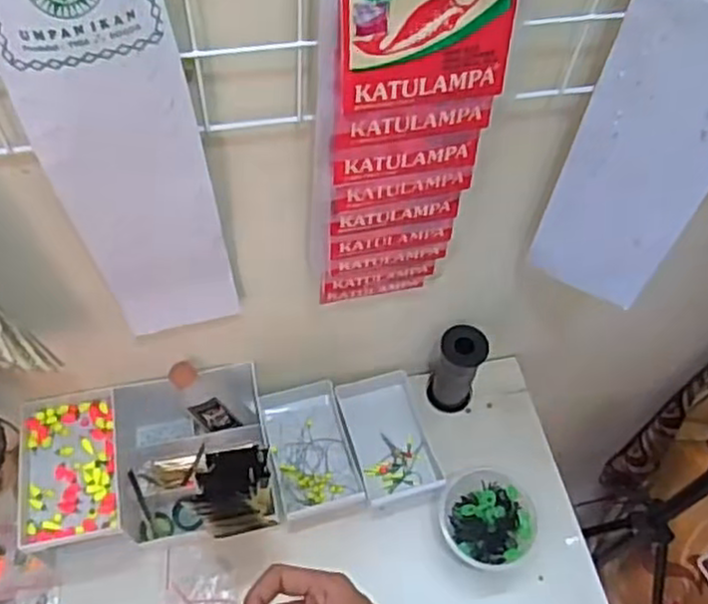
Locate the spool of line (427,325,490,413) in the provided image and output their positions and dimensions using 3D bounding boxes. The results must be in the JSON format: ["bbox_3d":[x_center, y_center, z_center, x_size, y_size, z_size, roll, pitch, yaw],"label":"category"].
[{"bbox_3d":[0.113,0.075,0.789,0.049,0.124,0.045,1,58,-2],"label":"spool of line"}]

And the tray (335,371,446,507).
[{"bbox_3d":[0.040,0.150,0.800,0.090,0.035,0.134,-12,59,-10],"label":"tray"}]

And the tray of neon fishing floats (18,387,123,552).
[{"bbox_3d":[-0.268,0.155,0.677,0.089,0.015,0.144,-8,59,-7],"label":"tray of neon fishing floats"}]

